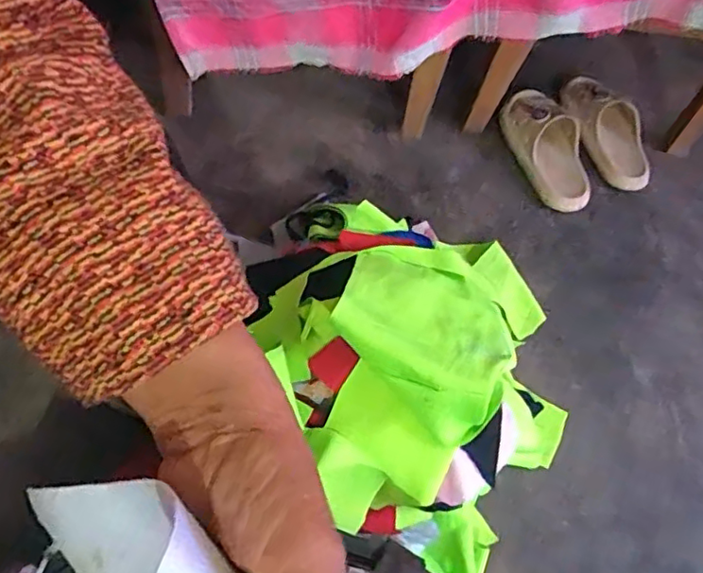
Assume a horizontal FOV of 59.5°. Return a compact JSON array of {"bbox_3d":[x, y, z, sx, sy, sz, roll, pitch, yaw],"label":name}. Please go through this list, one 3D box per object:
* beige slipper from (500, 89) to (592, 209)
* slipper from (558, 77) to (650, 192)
[{"bbox_3d":[0.304,-0.221,0.938,0.095,0.064,0.217,-17,75,-15],"label":"beige slipper"},{"bbox_3d":[0.410,-0.258,0.987,0.093,0.071,0.214,-13,63,-15],"label":"slipper"}]

